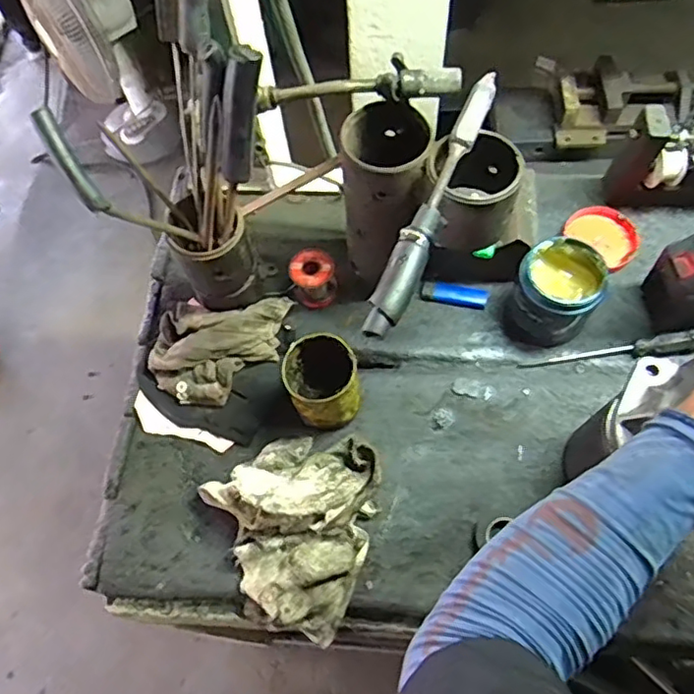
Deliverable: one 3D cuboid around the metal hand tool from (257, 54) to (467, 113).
[{"bbox_3d":[0.008,-0.251,0.579,0.199,0.032,0.028,2,64,19],"label":"metal hand tool"}]

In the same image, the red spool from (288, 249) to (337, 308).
[{"bbox_3d":[-0.042,-0.086,0.746,0.052,0.057,0.053,-15,64,-3],"label":"red spool"}]

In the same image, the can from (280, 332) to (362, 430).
[{"bbox_3d":[-0.023,0.041,0.655,0.078,0.114,0.075,-11,64,-1],"label":"can"}]

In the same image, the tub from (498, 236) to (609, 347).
[{"bbox_3d":[0.234,-0.060,0.689,0.091,0.103,0.083,-1,64,3],"label":"tub"}]

